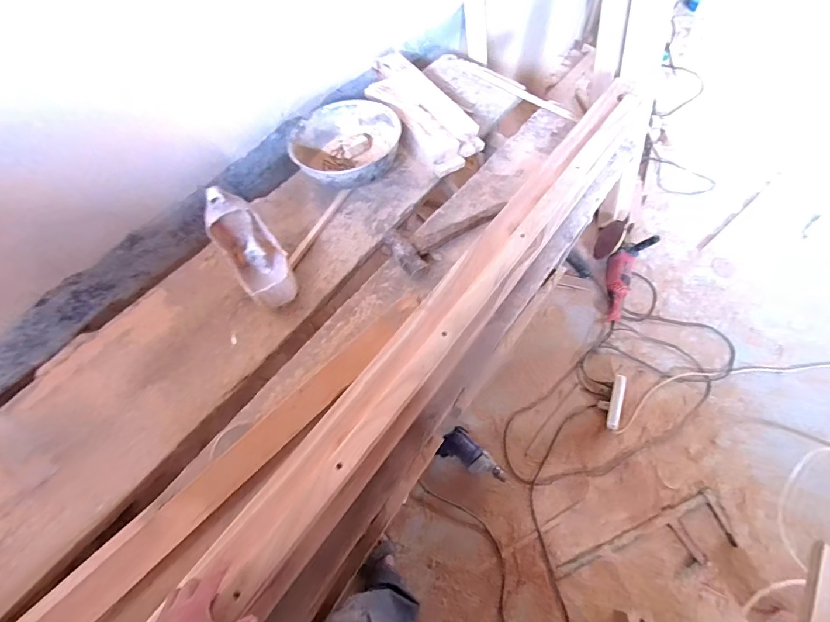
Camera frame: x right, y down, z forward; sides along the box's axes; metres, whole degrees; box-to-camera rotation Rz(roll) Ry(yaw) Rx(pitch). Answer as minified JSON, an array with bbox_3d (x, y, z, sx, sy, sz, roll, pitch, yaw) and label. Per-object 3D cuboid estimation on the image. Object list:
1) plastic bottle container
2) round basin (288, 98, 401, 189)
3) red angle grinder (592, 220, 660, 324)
[{"bbox_3d":[-0.316,-0.108,0.798,0.106,0.222,0.166,-29,66,-15],"label":"plastic bottle container"},{"bbox_3d":[-0.172,-0.410,1.033,0.265,0.106,0.268,1,62,-1],"label":"round basin"},{"bbox_3d":[0.883,-0.181,1.696,0.184,0.210,0.461,7,79,6],"label":"red angle grinder"}]

